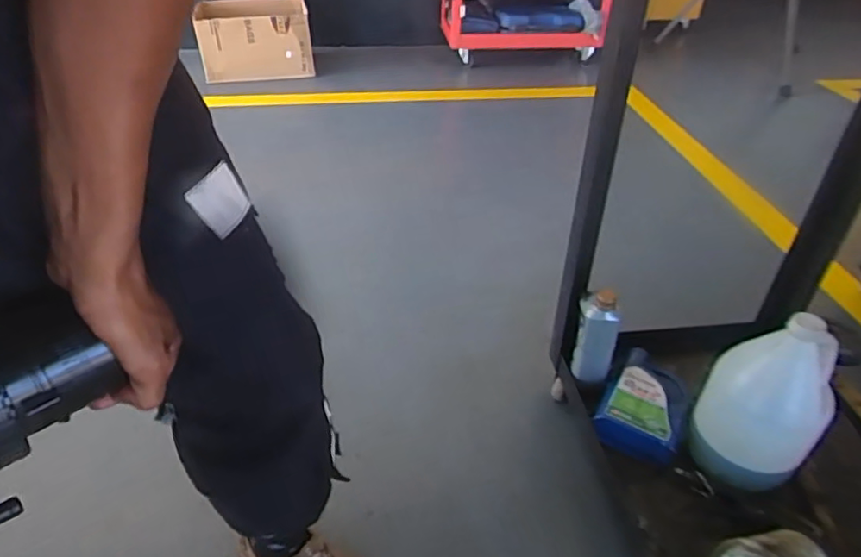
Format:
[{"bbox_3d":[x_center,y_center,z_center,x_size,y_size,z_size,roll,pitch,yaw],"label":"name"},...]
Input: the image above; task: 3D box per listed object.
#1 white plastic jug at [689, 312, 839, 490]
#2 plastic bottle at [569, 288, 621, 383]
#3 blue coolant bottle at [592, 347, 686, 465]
[{"bbox_3d":[0.514,0.179,0.879,0.166,0.277,0.113,25,41,27],"label":"white plastic jug"},{"bbox_3d":[0.285,0.102,0.993,0.074,0.196,0.056,16,40,17],"label":"plastic bottle"},{"bbox_3d":[0.382,0.215,1.016,0.131,0.059,0.225,21,42,23],"label":"blue coolant bottle"}]

